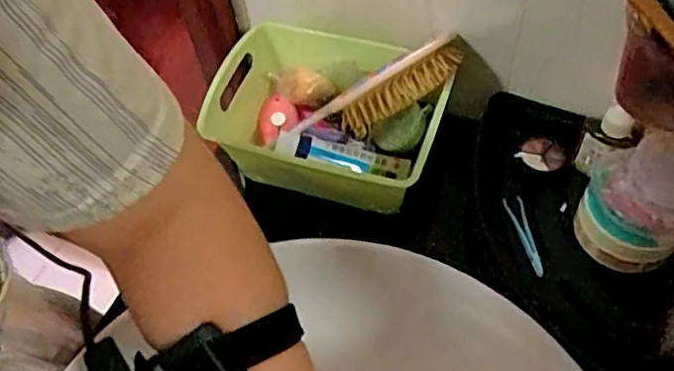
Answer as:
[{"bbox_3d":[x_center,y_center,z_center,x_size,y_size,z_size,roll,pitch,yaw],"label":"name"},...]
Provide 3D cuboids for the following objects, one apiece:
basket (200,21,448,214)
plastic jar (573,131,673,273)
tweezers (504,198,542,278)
[{"bbox_3d":[-0.010,-0.066,0.556,0.201,0.098,0.144,13,58,13],"label":"basket"},{"bbox_3d":[0.228,0.010,0.478,0.080,0.085,0.073,31,64,23],"label":"plastic jar"},{"bbox_3d":[0.154,0.040,0.517,0.015,0.011,0.071,-14,56,-5],"label":"tweezers"}]

